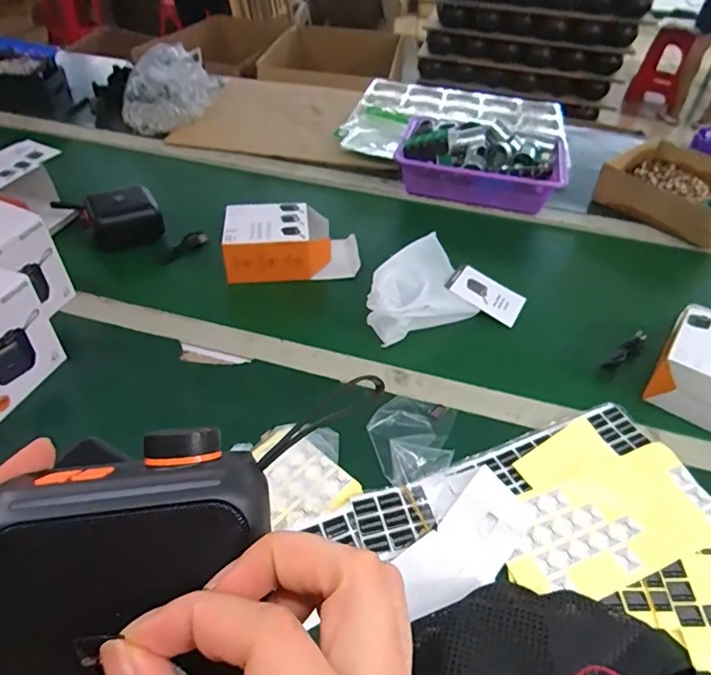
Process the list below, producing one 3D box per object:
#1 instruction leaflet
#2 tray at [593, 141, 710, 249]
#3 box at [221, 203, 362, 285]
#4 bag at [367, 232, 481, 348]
[{"bbox_3d":[0.173,-0.058,0.669,0.099,0.006,0.072,31,50,9],"label":"instruction leaflet"},{"bbox_3d":[0.551,-0.248,0.854,0.221,0.070,0.207,-31,55,-32],"label":"tray"},{"bbox_3d":[-0.085,-0.136,0.702,0.179,0.058,0.102,0,44,-7],"label":"box"},{"bbox_3d":[0.073,-0.070,0.635,0.153,0.064,0.121,-17,49,-23],"label":"bag"}]

